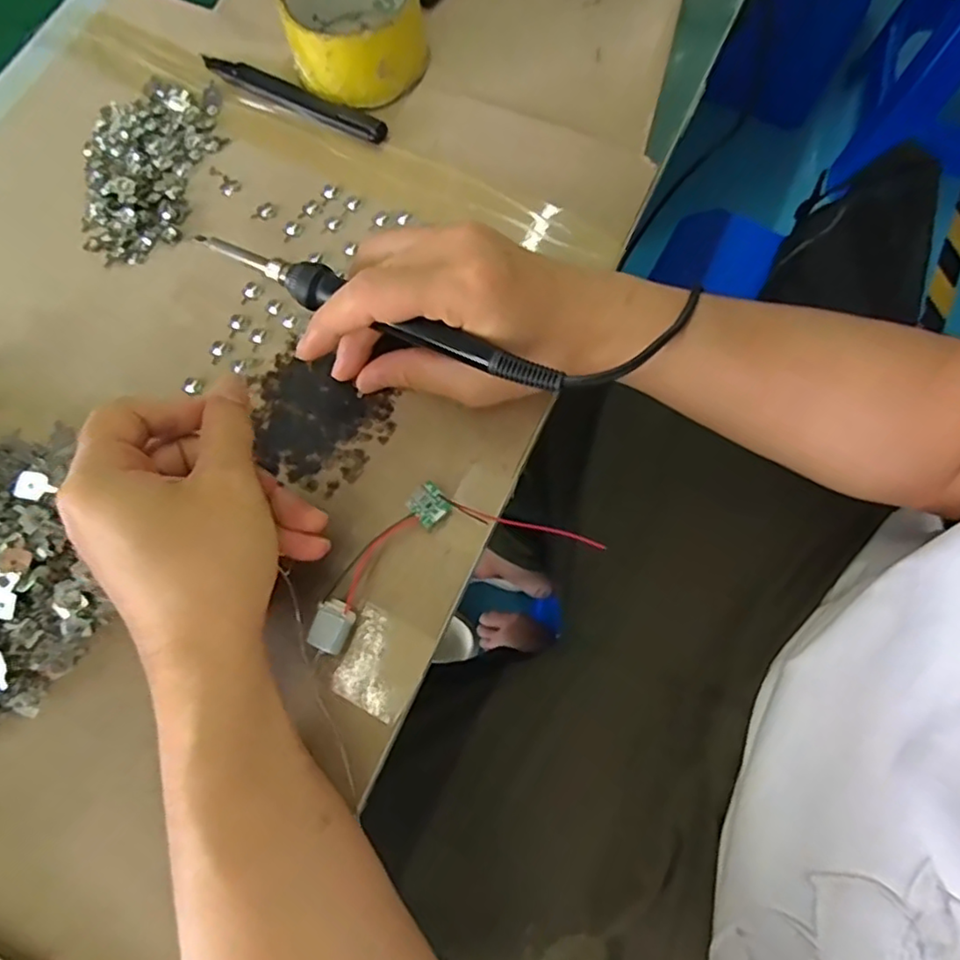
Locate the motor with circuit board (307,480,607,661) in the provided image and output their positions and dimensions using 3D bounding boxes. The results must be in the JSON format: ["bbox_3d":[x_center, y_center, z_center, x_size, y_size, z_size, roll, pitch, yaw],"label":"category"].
[{"bbox_3d":[-0.019,0.032,0.315,0.149,0.013,0.060,-24,73,-6],"label":"motor with circuit board"}]

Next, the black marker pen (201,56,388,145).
[{"bbox_3d":[-0.121,-0.247,0.403,0.138,0.008,0.017,28,75,10],"label":"black marker pen"}]

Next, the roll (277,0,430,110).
[{"bbox_3d":[-0.079,-0.286,0.395,0.083,0.045,0.082,-1,72,2],"label":"roll"}]

